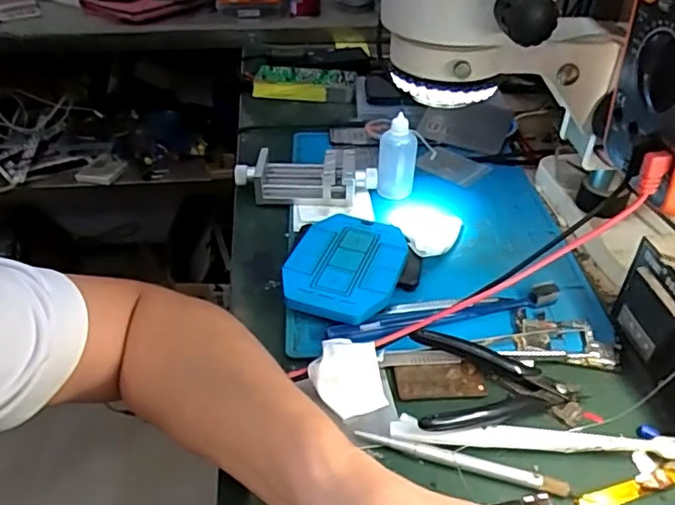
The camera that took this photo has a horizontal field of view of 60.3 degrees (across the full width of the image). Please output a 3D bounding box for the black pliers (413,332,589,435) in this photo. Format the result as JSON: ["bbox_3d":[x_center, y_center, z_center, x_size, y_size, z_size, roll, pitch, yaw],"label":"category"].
[{"bbox_3d":[0.107,0.088,0.383,0.110,0.025,0.069,1,38,1],"label":"black pliers"}]

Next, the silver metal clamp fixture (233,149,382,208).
[{"bbox_3d":[-0.031,-0.073,0.577,0.137,0.035,0.052,-3,38,-5],"label":"silver metal clamp fixture"}]

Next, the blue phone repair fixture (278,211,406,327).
[{"bbox_3d":[0.007,0.014,0.478,0.087,0.025,0.117,11,39,13],"label":"blue phone repair fixture"}]

